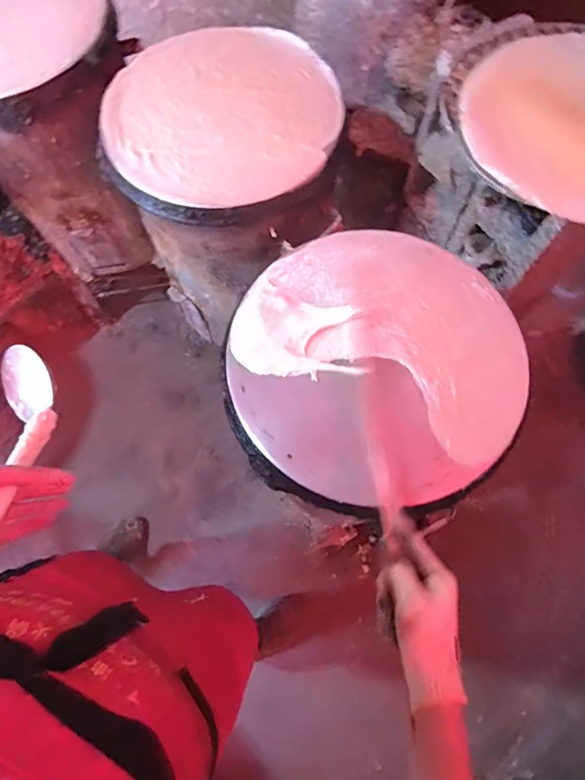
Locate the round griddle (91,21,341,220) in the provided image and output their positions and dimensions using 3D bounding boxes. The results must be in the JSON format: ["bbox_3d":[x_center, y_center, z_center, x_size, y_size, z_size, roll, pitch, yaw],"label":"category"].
[{"bbox_3d":[-0.115,-0.438,0.731,0.368,0.046,0.372,0,71,1],"label":"round griddle"}]

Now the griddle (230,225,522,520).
[{"bbox_3d":[0.103,-0.046,0.580,0.353,0.029,0.375,0,71,1],"label":"griddle"}]

